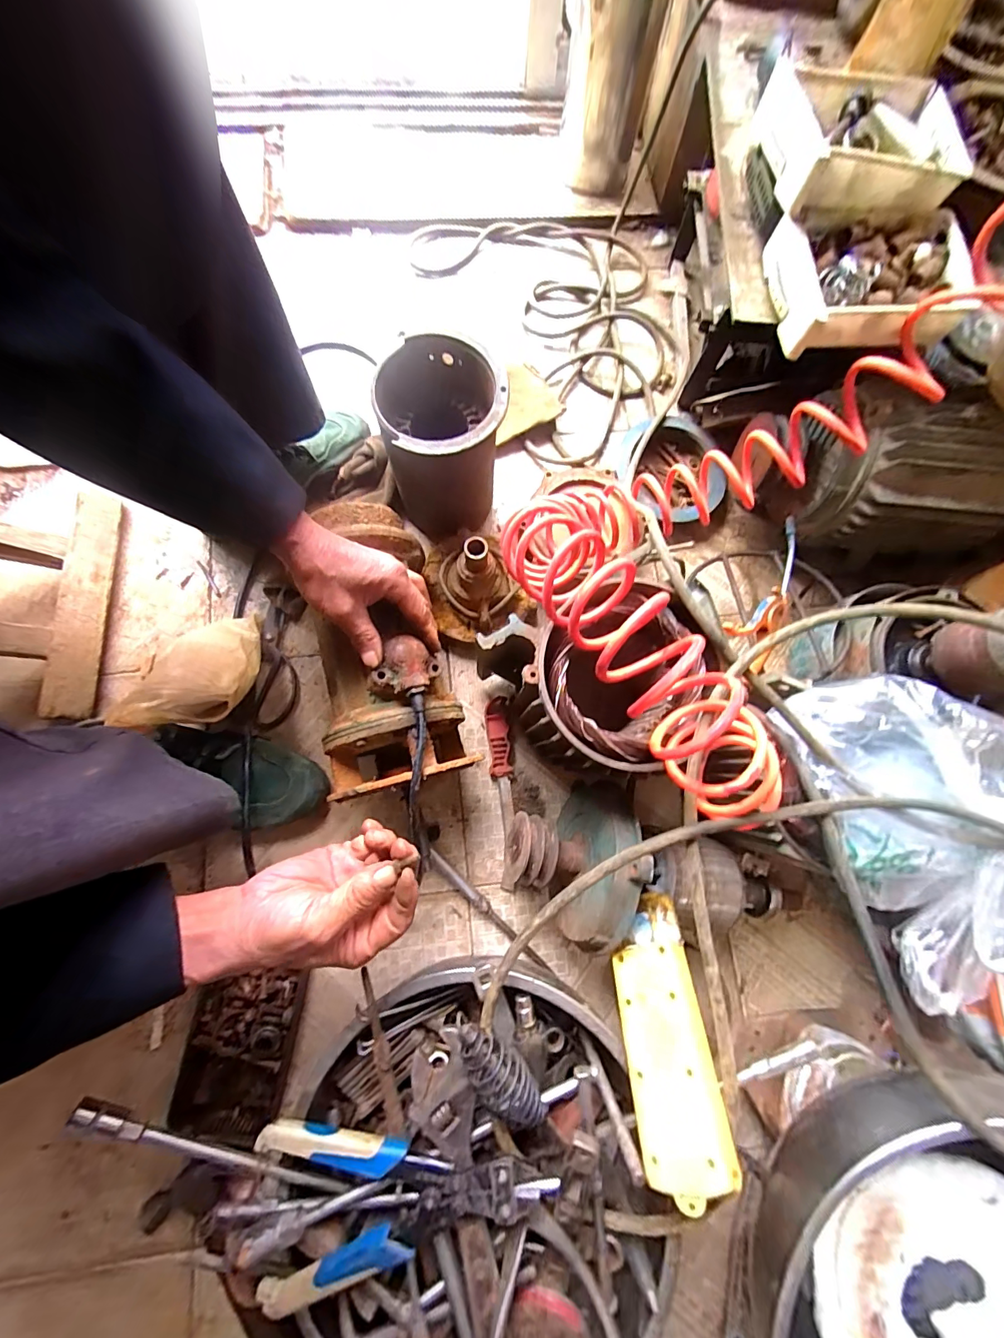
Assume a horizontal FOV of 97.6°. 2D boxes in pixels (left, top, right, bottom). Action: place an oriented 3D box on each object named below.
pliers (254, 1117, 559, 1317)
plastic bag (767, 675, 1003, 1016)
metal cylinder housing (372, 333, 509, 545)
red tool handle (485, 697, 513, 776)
[{"bbox_3d":[-0.077,0.411,0.320,0.222,0.017,0.103,7,78,0],"label":"pliers"},{"bbox_3d":[0.365,0.128,0.369,0.167,0.075,0.273,-28,80,-7],"label":"plastic bag"},{"bbox_3d":[-0.063,-0.254,0.509,0.131,0.161,0.141,7,78,0],"label":"metal cylinder housing"},{"bbox_3d":[-0.005,0.083,0.543,0.027,0.020,0.094,-5,78,-2],"label":"red tool handle"}]

